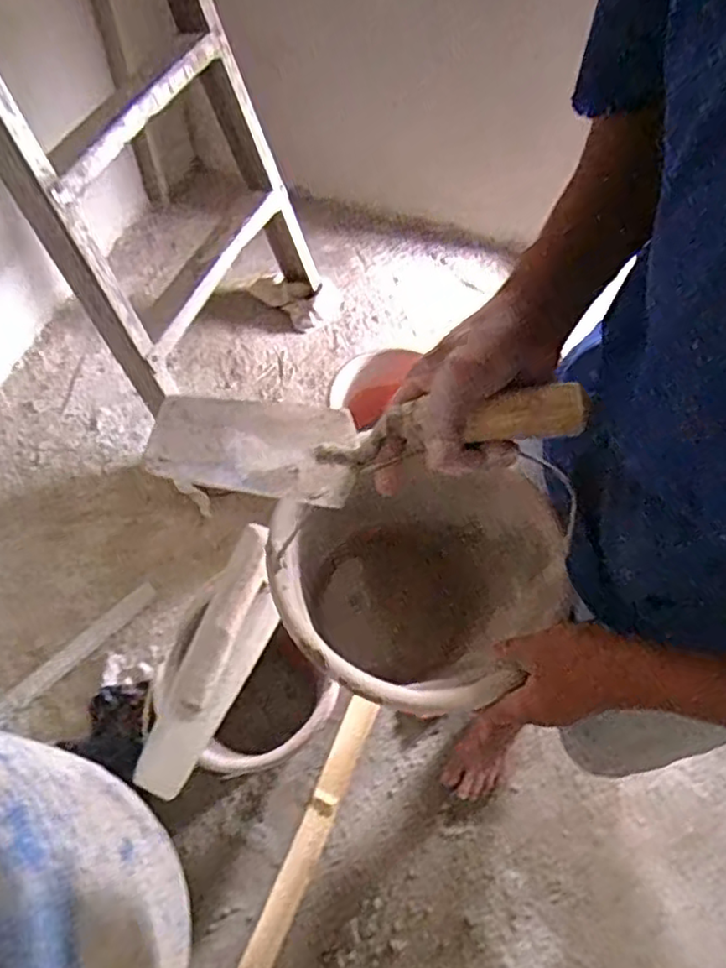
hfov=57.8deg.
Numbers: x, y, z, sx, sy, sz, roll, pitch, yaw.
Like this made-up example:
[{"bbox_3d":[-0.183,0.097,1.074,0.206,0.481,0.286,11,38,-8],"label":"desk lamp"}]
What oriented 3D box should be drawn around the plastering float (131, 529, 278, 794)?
[{"bbox_3d":[-0.220,0.260,0.993,0.111,0.061,0.400,19,62,9],"label":"plastering float"}]

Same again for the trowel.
[{"bbox_3d":[-0.001,-0.032,0.447,0.280,0.064,0.086,-4,60,11],"label":"trowel"}]

